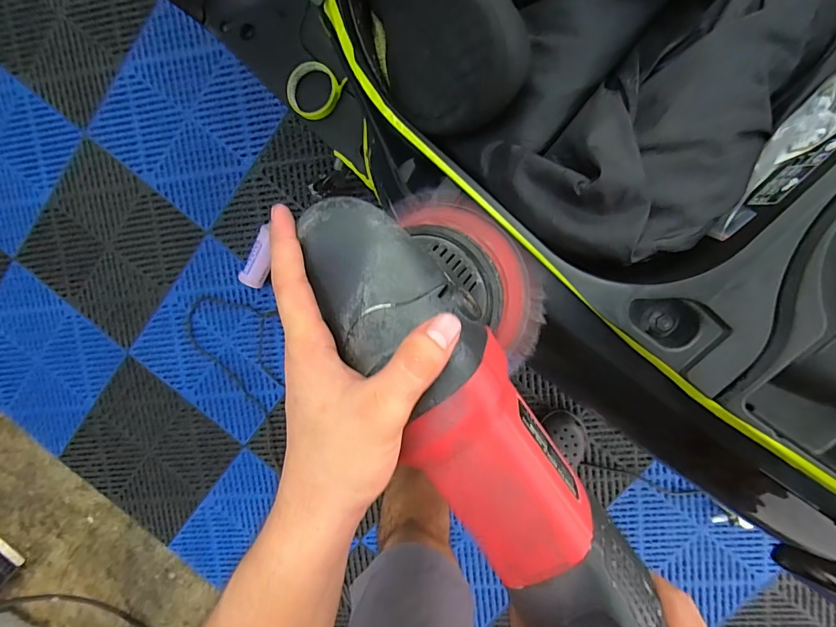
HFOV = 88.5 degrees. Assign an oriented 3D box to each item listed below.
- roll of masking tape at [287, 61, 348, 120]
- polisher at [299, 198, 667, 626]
[{"bbox_3d":[-0.175,-0.371,0.715,0.082,0.022,0.089,1,99,7],"label":"roll of masking tape"},{"bbox_3d":[0.041,0.049,0.271,0.118,0.152,0.276,-24,94,7],"label":"polisher"}]

